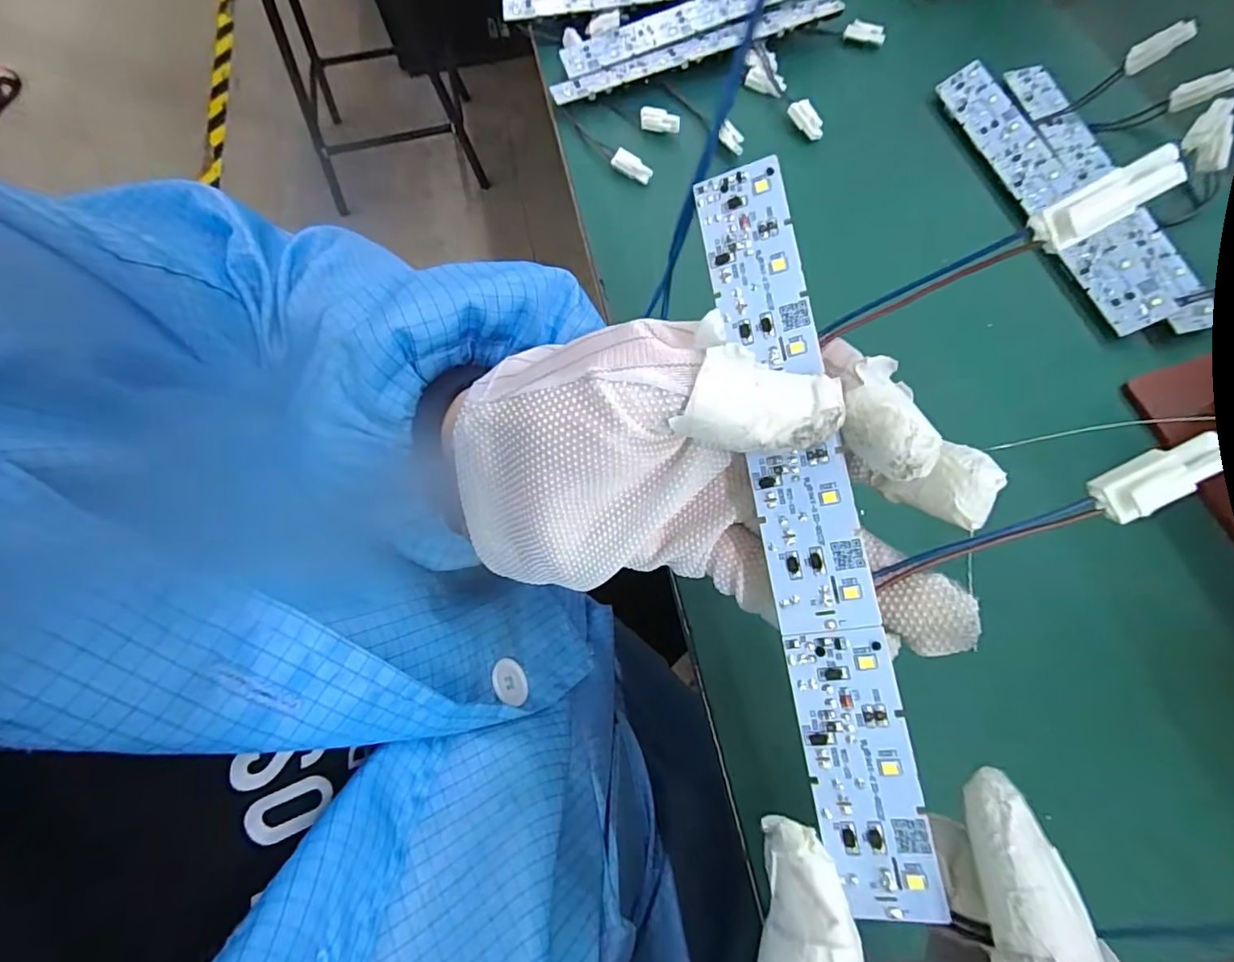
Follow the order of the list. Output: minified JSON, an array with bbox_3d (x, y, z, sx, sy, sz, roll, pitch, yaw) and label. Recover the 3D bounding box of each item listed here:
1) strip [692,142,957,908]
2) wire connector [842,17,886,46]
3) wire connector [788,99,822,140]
[{"bbox_3d":[0.048,0.006,0.143,0.024,0.004,0.187,-12,79,20],"label":"strip"},{"bbox_3d":[0.166,-0.302,0.371,0.027,0.008,0.013,10,68,6],"label":"wire connector"},{"bbox_3d":[0.116,-0.220,0.337,0.010,0.008,0.026,-43,95,-15],"label":"wire connector"}]

